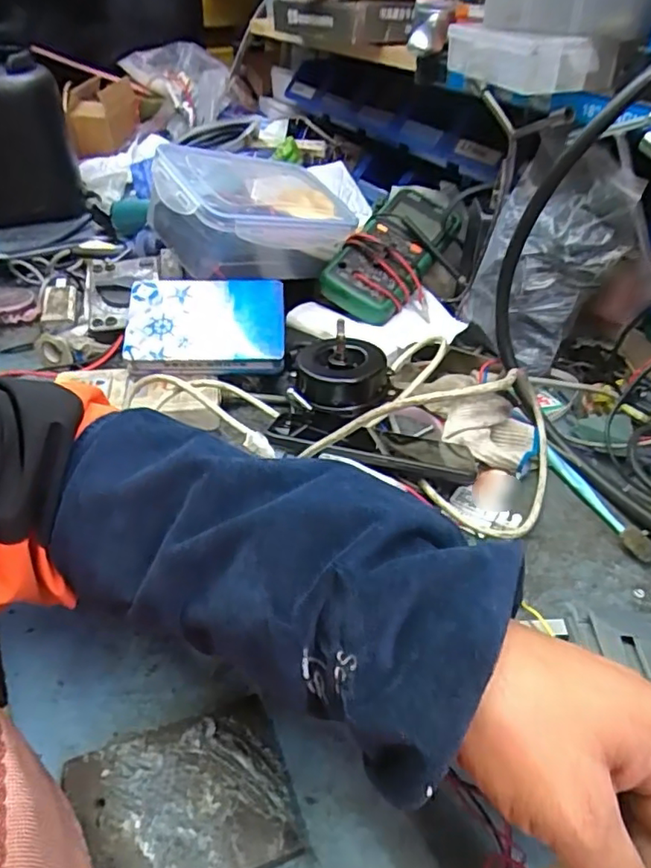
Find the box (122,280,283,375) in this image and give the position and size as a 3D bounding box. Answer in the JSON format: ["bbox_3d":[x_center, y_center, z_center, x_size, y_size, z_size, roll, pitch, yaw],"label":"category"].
[{"bbox_3d":[-0.114,-0.105,0.562,0.145,0.021,0.099,1,62,-5],"label":"box"}]

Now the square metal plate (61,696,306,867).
[{"bbox_3d":[-0.071,0.189,0.297,0.100,0.015,0.079,-14,42,-17],"label":"square metal plate"}]

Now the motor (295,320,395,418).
[{"bbox_3d":[0.017,-0.051,0.519,0.082,0.061,0.080,4,39,2],"label":"motor"}]

